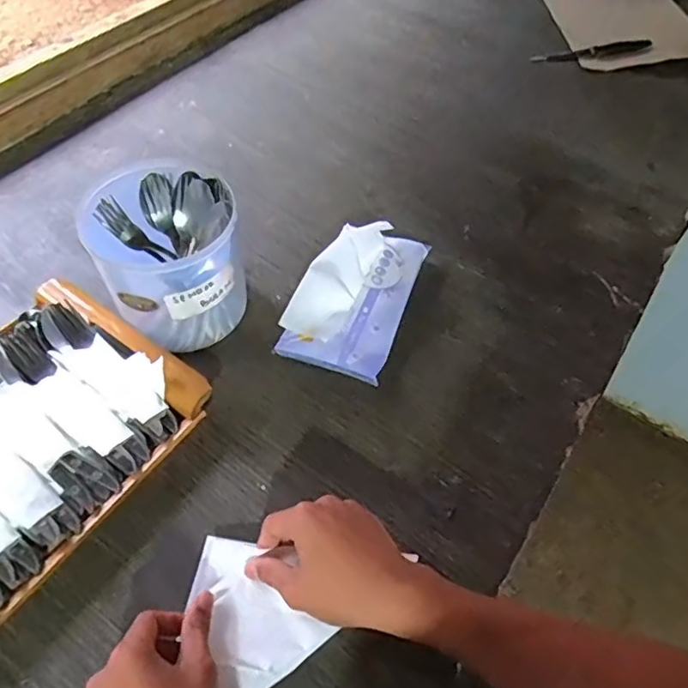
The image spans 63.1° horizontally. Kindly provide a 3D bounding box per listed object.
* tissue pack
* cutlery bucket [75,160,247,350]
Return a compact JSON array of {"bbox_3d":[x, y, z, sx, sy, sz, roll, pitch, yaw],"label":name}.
[{"bbox_3d":[0.014,-0.060,0.600,0.108,0.064,0.187,19,56,10],"label":"tissue pack"},{"bbox_3d":[-0.170,-0.081,0.559,0.126,0.125,0.132,1,55,-2],"label":"cutlery bucket"}]

